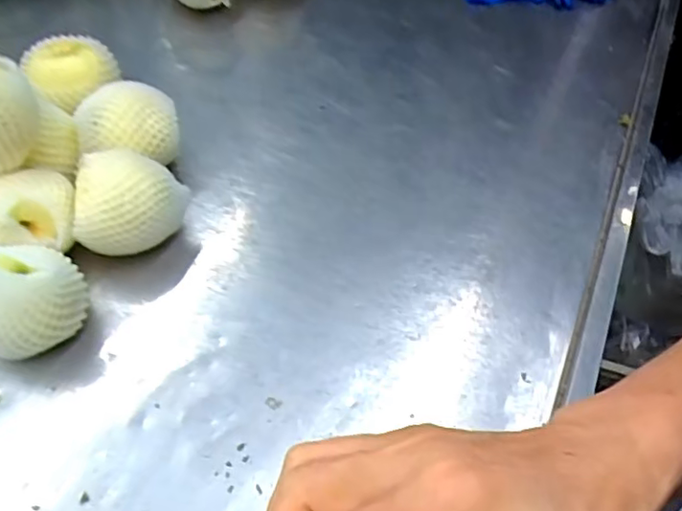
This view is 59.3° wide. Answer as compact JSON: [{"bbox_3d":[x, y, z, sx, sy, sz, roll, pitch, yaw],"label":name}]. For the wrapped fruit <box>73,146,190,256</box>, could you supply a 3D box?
[{"bbox_3d":[-0.189,-0.043,0.548,0.084,0.088,0.088,6,51,1],"label":"wrapped fruit"}]

